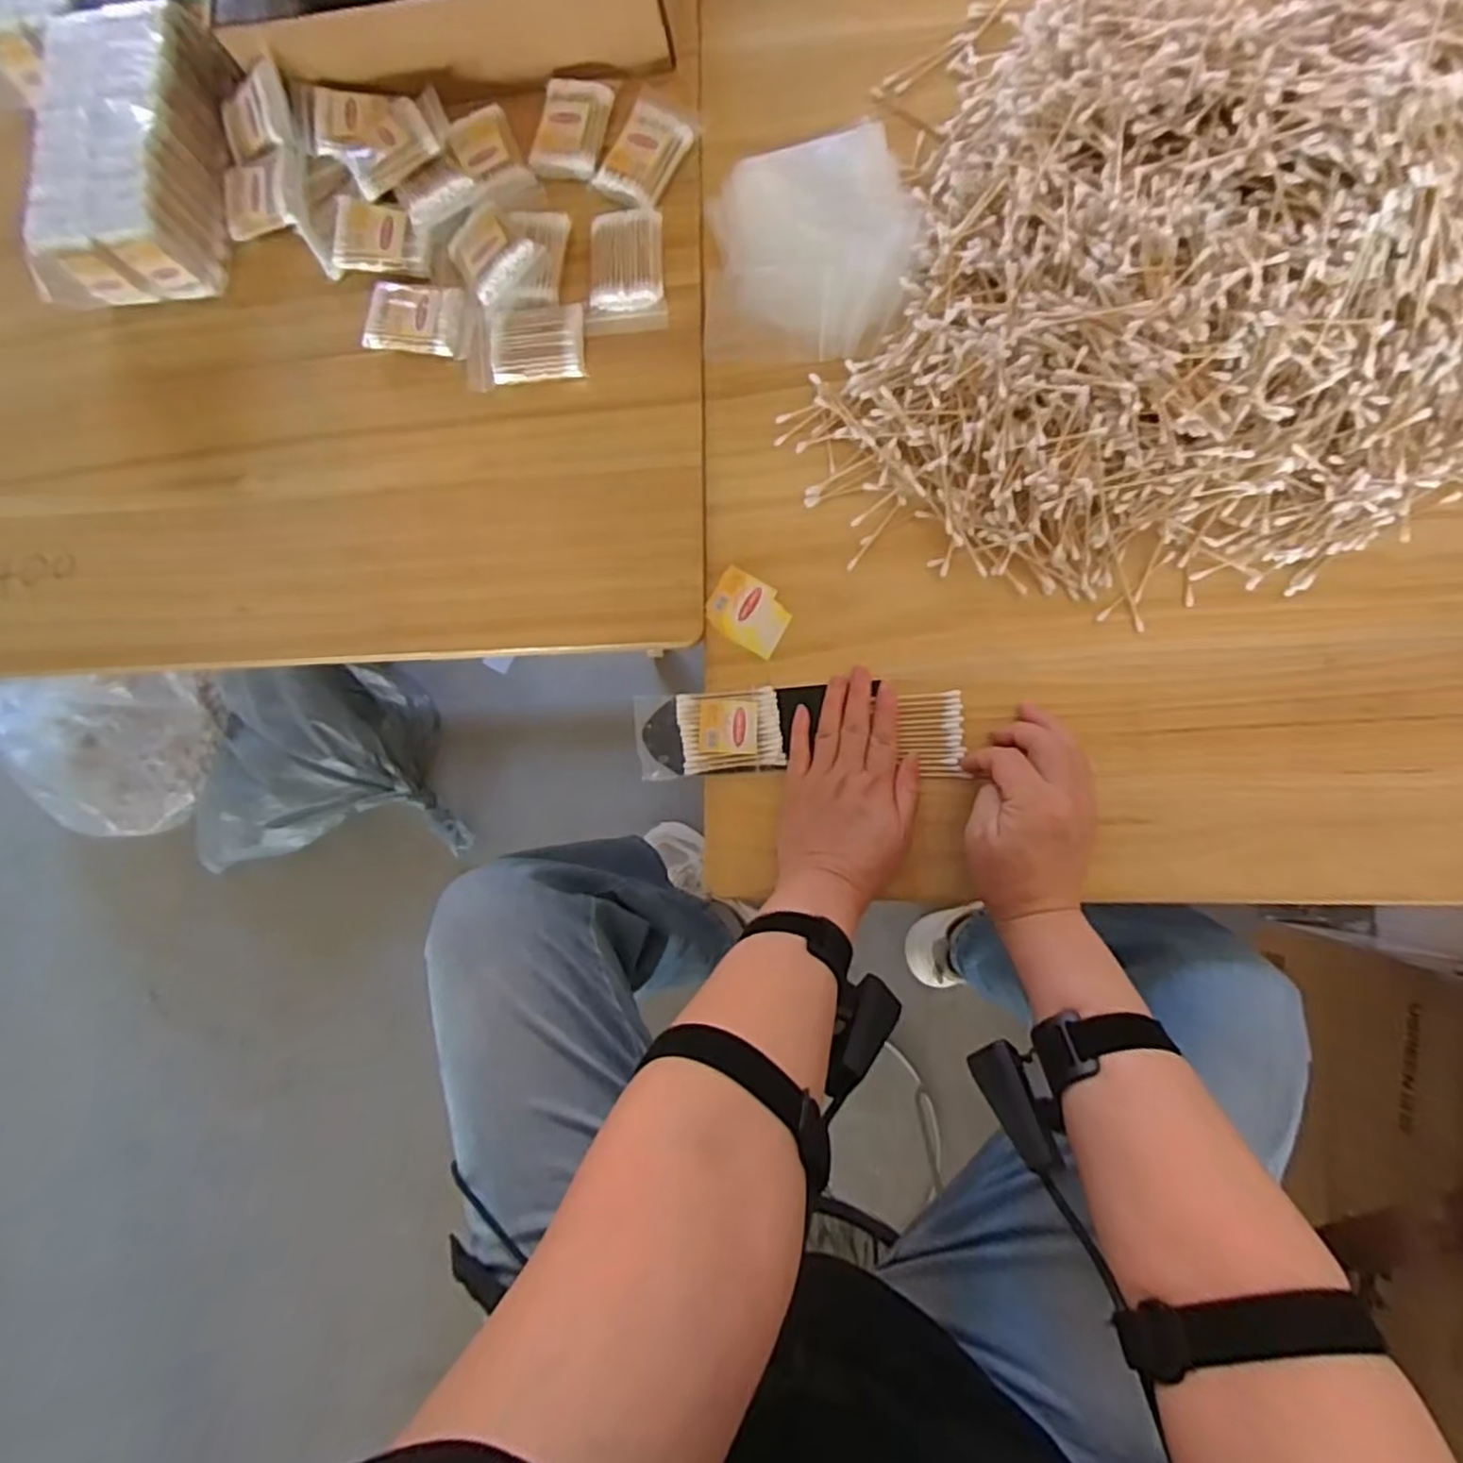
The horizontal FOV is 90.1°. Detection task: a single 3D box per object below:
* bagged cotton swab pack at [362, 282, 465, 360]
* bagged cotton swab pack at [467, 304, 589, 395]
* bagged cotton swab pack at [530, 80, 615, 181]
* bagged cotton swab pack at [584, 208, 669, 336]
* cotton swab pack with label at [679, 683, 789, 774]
[{"bbox_3d":[-0.259,-0.340,0.604,0.084,0.024,0.054,9,87,9],"label":"bagged cotton swab pack"},{"bbox_3d":[-0.165,-0.309,0.585,0.096,0.019,0.059,-5,85,8],"label":"bagged cotton swab pack"},{"bbox_3d":[-0.129,-0.491,0.595,0.054,0.014,0.078,14,88,9],"label":"bagged cotton swab pack"},{"bbox_3d":[-0.085,-0.363,0.577,0.063,0.018,0.091,-4,85,8],"label":"bagged cotton swab pack"},{"bbox_3d":[-0.001,-0.002,0.544,0.075,0.007,0.058,-6,85,7],"label":"cotton swab pack with label"}]

